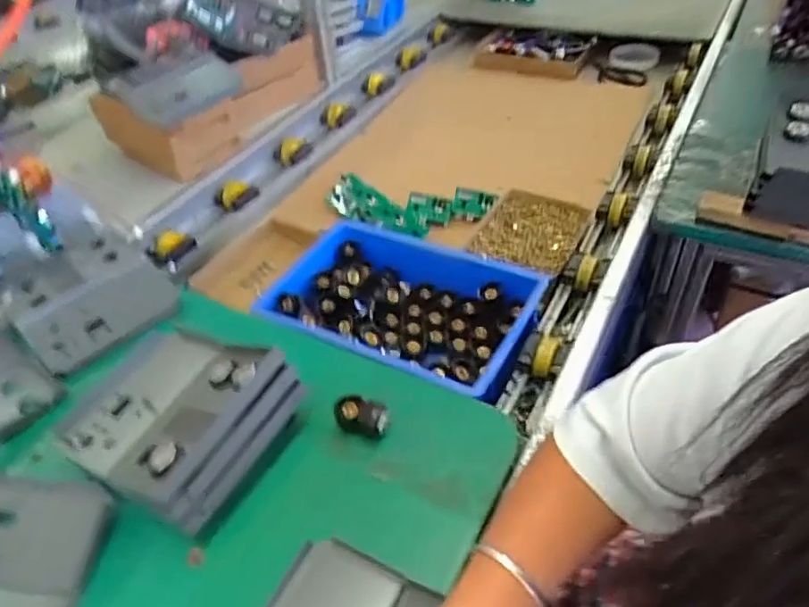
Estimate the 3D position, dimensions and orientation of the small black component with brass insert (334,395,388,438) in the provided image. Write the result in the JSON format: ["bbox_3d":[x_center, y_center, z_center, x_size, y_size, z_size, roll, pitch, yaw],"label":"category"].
[{"bbox_3d":[-0.040,0.102,0.542,0.049,0.022,0.030,10,45,16],"label":"small black component with brass insert"}]

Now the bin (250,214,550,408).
[{"bbox_3d":[-0.003,0.012,0.718,0.303,0.073,0.206,17,47,23],"label":"bin"}]

